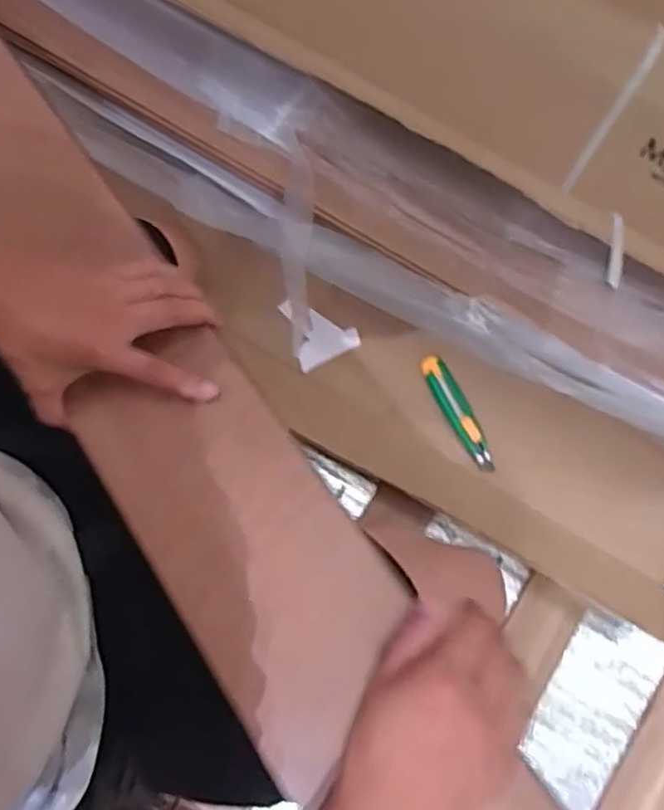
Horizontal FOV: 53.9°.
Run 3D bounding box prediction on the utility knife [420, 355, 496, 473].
[{"bbox_3d":[0.172,0.011,0.878,0.034,0.015,0.170,-27,80,-4],"label":"utility knife"}]

